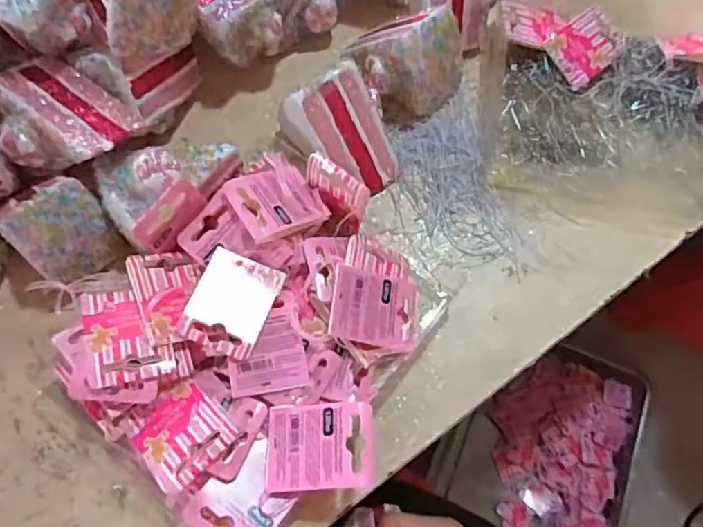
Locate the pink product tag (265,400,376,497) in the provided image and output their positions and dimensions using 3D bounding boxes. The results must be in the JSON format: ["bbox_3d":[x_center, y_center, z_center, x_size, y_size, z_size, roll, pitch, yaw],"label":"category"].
[{"bbox_3d":[-0.017,0.098,0.296,0.059,0.004,0.045,-10,59,10],"label":"pink product tag"}]

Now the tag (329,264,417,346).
[{"bbox_3d":[0.016,0.027,0.339,0.061,0.006,0.045,11,71,-27],"label":"tag"}]

